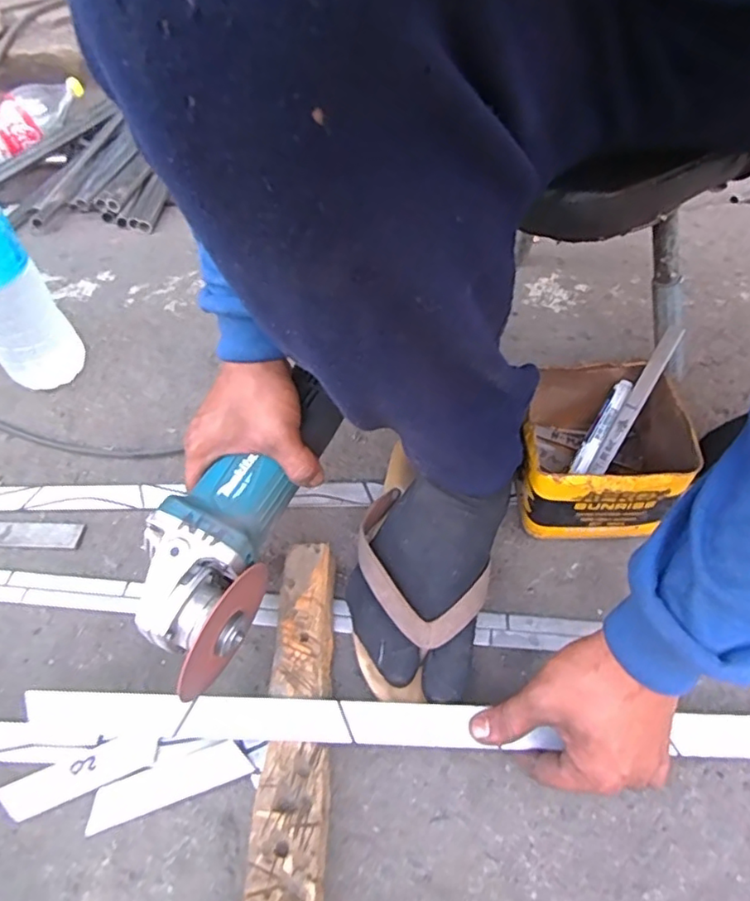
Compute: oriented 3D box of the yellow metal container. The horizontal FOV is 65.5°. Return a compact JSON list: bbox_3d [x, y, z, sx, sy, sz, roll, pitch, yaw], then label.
[{"bbox_3d":[0.180,0.001,0.484,0.121,0.085,0.120,0,51,3],"label":"yellow metal container"}]

